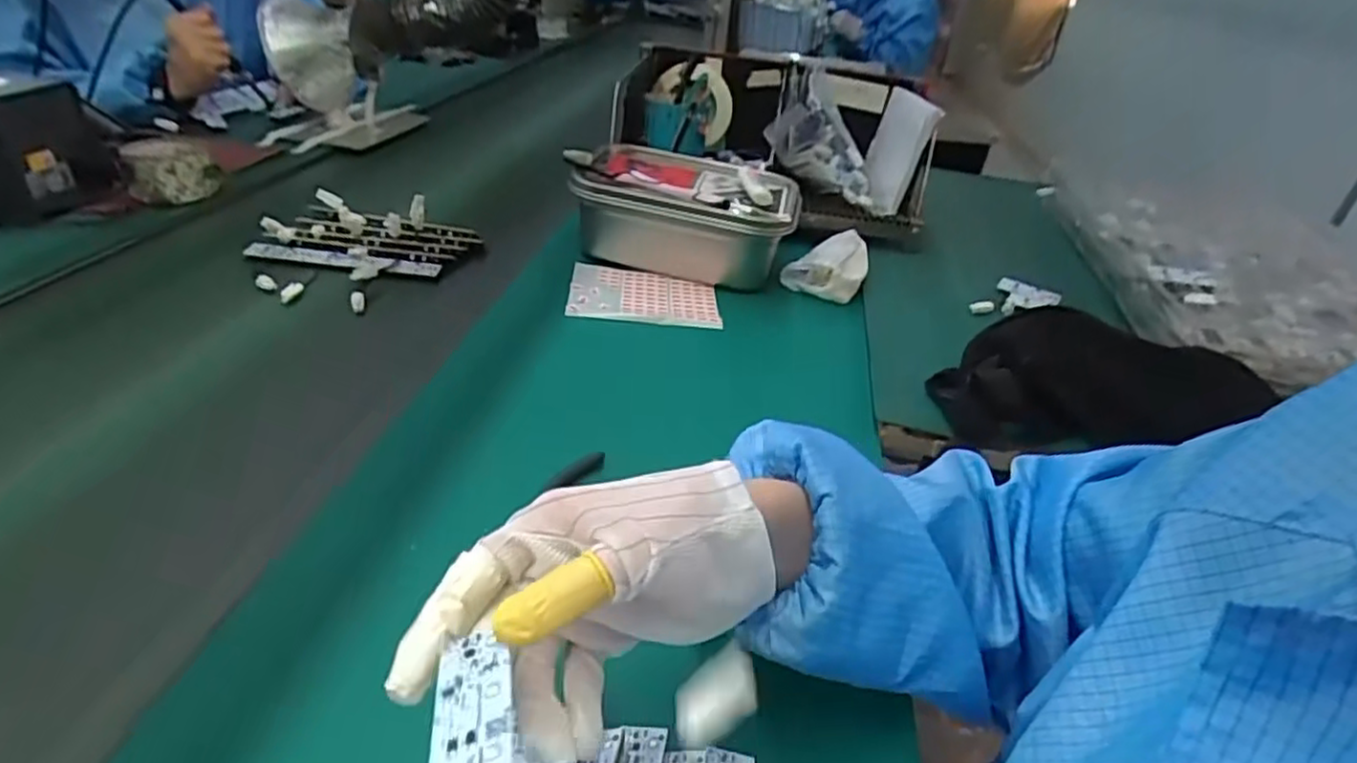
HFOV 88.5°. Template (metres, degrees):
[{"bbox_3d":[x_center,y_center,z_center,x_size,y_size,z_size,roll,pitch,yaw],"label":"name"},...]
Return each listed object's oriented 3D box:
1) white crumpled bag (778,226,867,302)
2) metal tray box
[{"bbox_3d":[0.164,-0.130,0.774,0.087,0.053,0.068,16,35,13],"label":"white crumpled bag"},{"bbox_3d":[0.010,-0.189,0.780,0.237,0.087,0.159,14,35,10],"label":"metal tray box"}]

